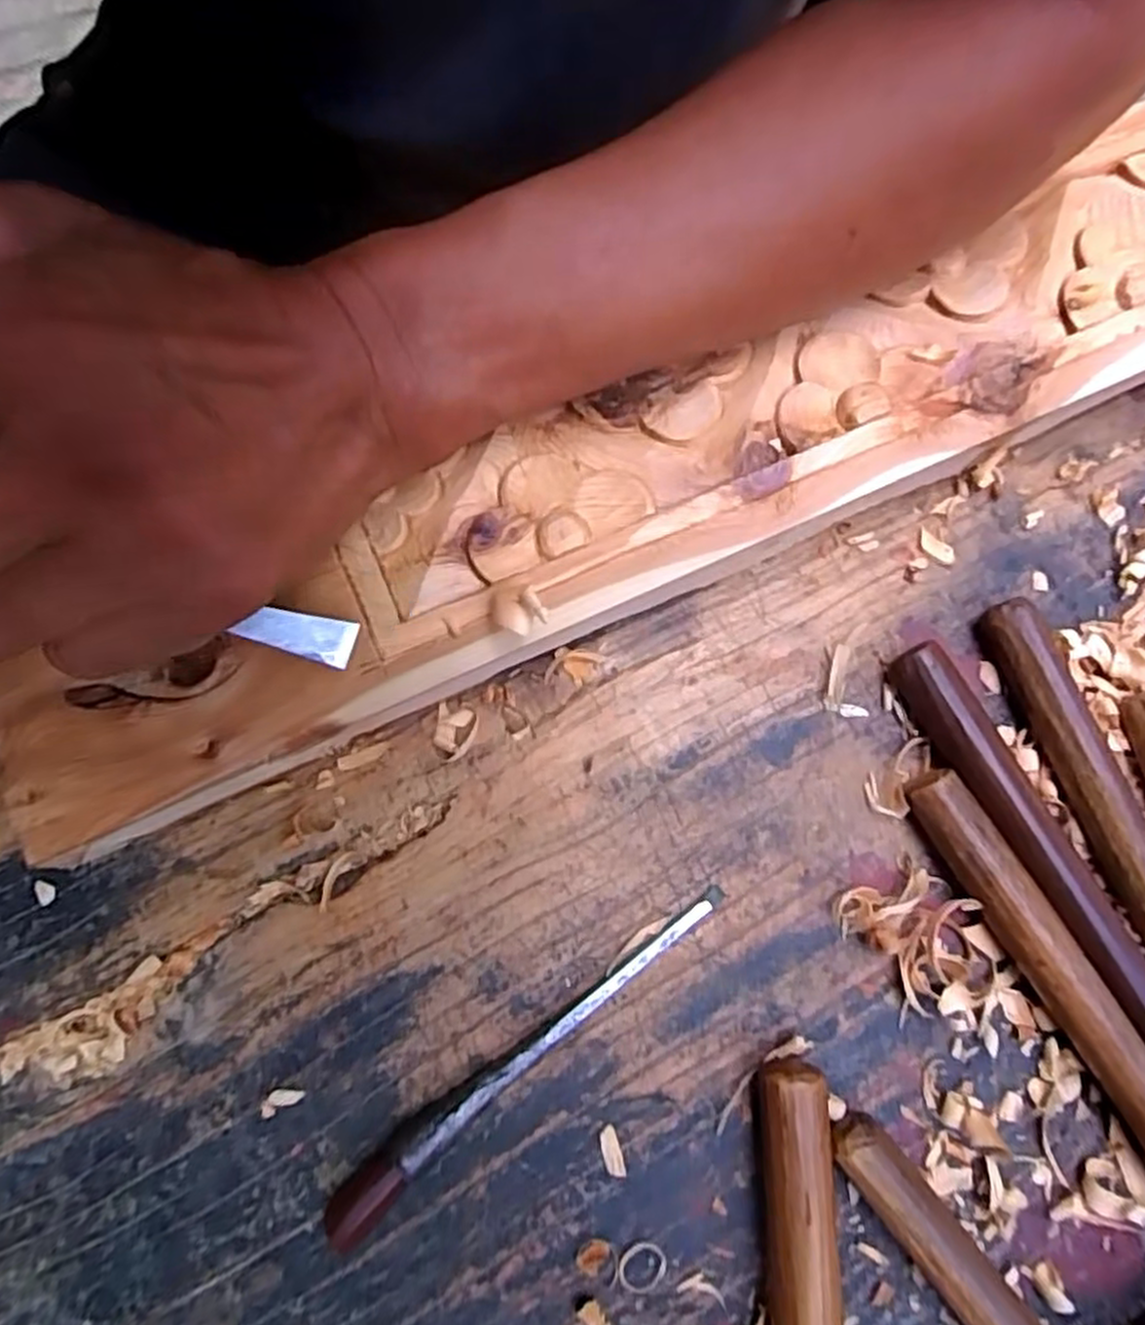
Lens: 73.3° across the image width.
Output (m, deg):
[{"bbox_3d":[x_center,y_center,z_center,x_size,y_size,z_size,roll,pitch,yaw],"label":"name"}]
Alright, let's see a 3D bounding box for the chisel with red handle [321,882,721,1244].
[{"bbox_3d":[-0.012,0.114,0.228,0.143,0.012,0.013,-39,79,-9],"label":"chisel with red handle"}]

